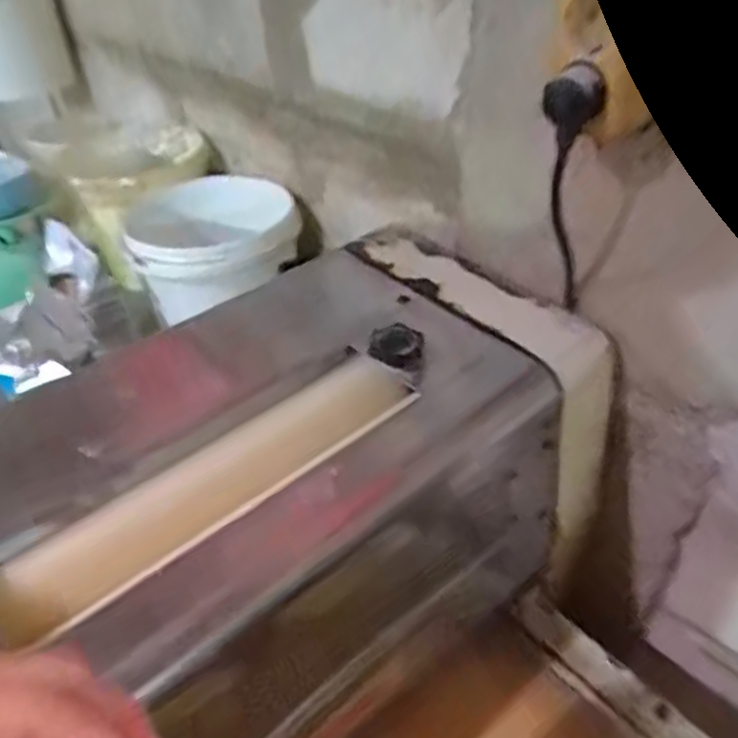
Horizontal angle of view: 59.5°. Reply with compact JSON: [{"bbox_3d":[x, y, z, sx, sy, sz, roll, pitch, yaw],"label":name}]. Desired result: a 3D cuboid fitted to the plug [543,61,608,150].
[{"bbox_3d":[0.133,-0.170,0.420,0.037,0.049,0.028,11,42,14],"label":"plug"}]

